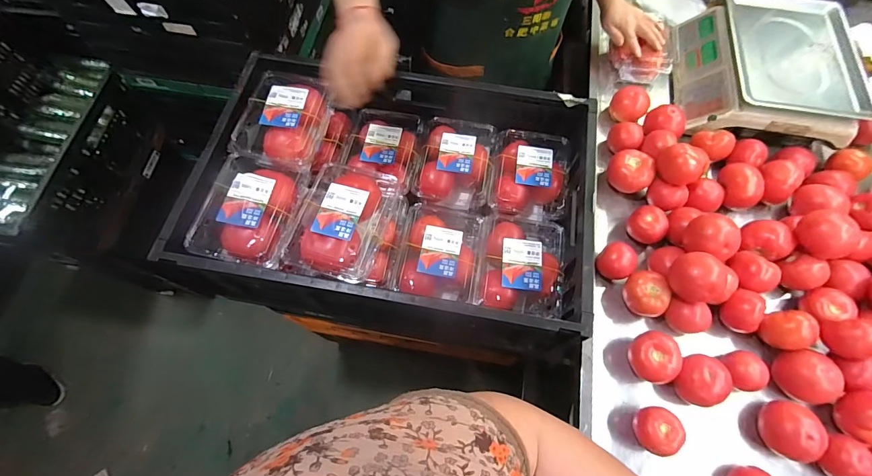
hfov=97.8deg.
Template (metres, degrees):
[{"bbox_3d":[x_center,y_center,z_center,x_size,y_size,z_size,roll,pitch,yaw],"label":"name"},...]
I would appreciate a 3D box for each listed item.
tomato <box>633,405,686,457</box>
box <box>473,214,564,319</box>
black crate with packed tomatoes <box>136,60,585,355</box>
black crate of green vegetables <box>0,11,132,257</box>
[{"bbox_3d":[0.335,0.295,0.585,0.057,0.059,0.064,17,68,7],"label":"tomato"},{"bbox_3d":[0.133,0.040,0.624,0.128,0.079,0.170,8,67,3],"label":"box"},{"bbox_3d":[-0.066,-0.077,0.643,0.590,0.164,0.400,9,67,4],"label":"black crate with packed tomatoes"},{"bbox_3d":[-1.003,-0.281,0.966,0.456,0.176,0.601,10,67,4],"label":"black crate of green vegetables"}]

